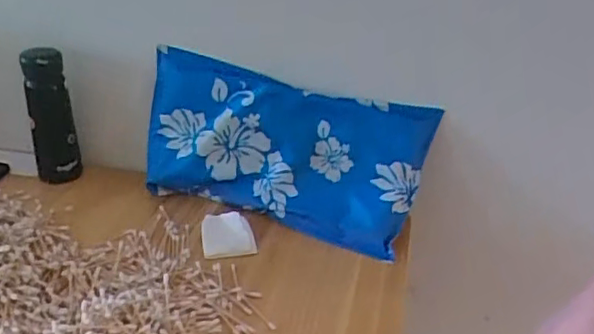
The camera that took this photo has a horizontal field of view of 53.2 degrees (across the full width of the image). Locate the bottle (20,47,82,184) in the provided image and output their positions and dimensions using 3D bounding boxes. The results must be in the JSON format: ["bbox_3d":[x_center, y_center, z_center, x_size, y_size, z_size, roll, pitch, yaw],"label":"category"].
[{"bbox_3d":[-0.326,-0.062,0.790,0.059,0.182,0.046,-12,33,-24],"label":"bottle"}]

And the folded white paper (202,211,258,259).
[{"bbox_3d":[-0.087,0.083,0.734,0.062,0.010,0.061,-8,59,-16],"label":"folded white paper"}]

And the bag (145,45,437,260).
[{"bbox_3d":[-0.021,-0.019,0.761,0.365,0.196,0.088,11,31,15],"label":"bag"}]

